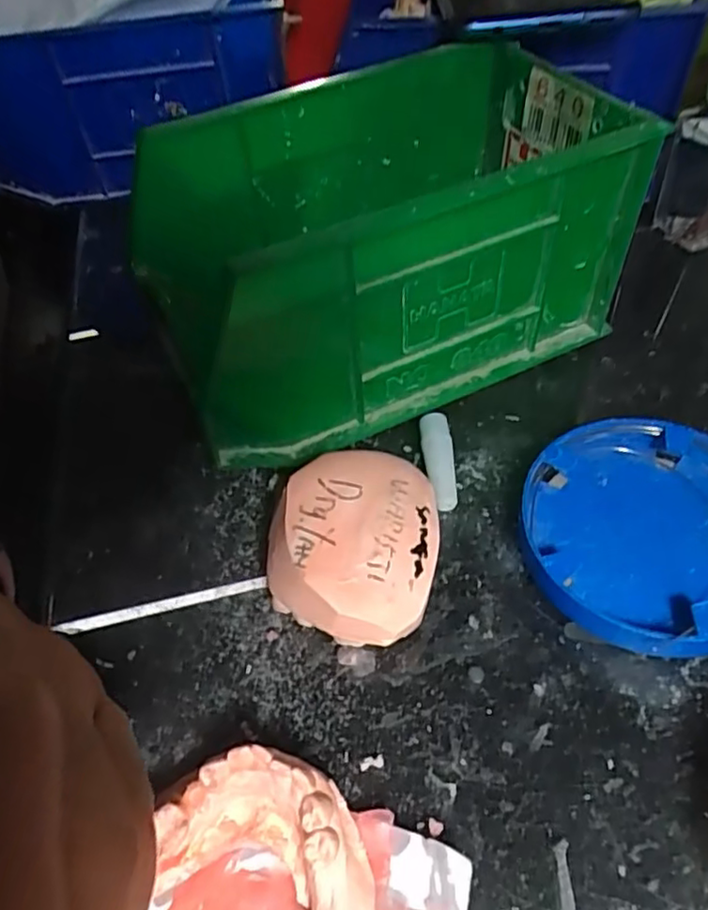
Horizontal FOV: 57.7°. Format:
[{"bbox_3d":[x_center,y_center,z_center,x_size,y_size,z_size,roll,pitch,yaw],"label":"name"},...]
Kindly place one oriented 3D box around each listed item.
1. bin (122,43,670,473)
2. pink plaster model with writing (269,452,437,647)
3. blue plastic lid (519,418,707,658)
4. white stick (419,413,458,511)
[{"bbox_3d":[0.006,-0.077,0.245,0.166,0.087,0.100,-24,54,-12],"label":"bin"},{"bbox_3d":[0.001,0.029,0.200,0.048,0.032,0.060,3,53,8],"label":"pink plaster model with writing"},{"bbox_3d":[0.094,0.024,0.203,0.079,0.015,0.077,-3,52,4],"label":"blue plastic lid"},{"bbox_3d":[0.030,0.002,0.228,0.011,0.011,0.037,-6,52,1],"label":"white stick"}]

